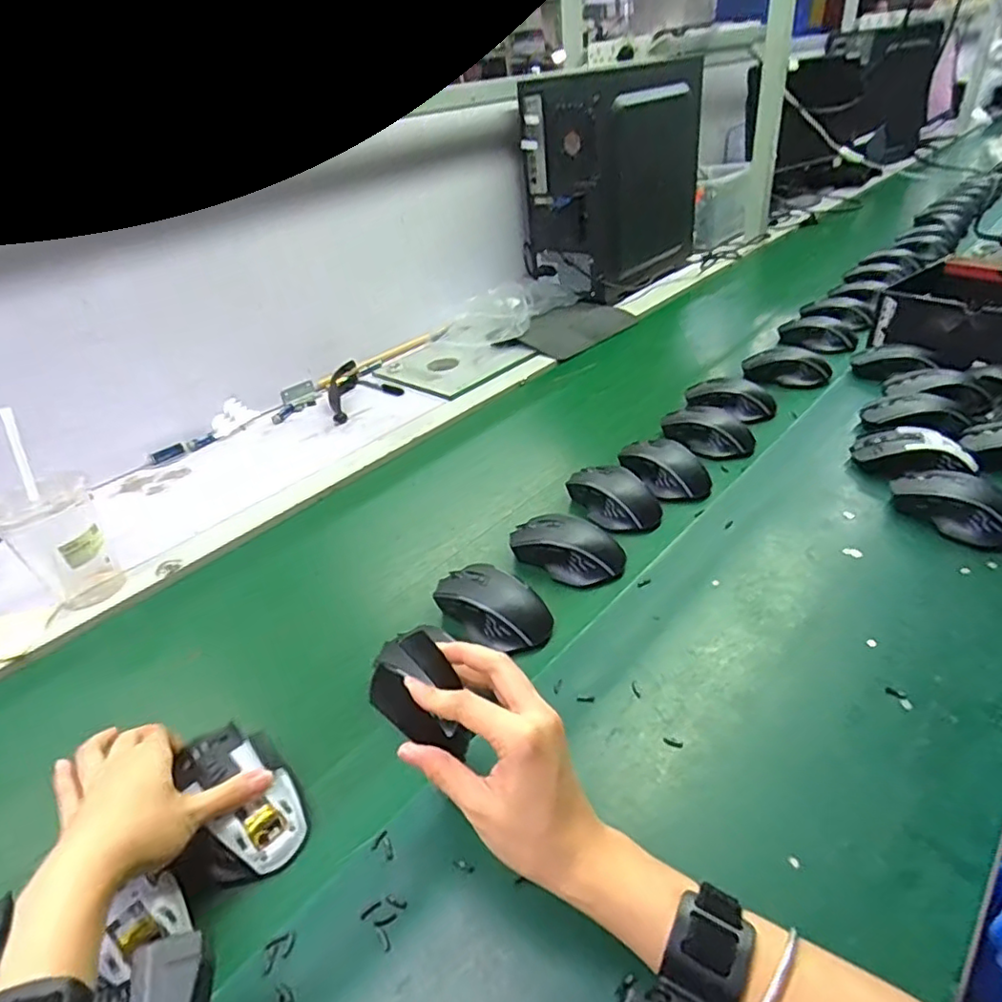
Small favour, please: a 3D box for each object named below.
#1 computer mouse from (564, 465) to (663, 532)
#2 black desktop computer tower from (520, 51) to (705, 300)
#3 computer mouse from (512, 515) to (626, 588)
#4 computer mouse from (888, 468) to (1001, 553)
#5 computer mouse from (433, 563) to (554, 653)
[{"bbox_3d":[0.125,-0.007,0.678,0.067,0.036,0.111,-22,38,-21],"label":"computer mouse"},{"bbox_3d":[0.226,-0.648,1.225,0.216,0.350,0.340,19,43,31],"label":"black desktop computer tower"},{"bbox_3d":[0.064,0.043,0.614,0.117,0.035,0.058,19,43,32],"label":"computer mouse"},{"bbox_3d":[0.440,0.004,0.588,0.059,0.038,0.120,-22,38,-21],"label":"computer mouse"},{"bbox_3d":[-0.008,0.091,0.558,0.118,0.035,0.065,20,43,32],"label":"computer mouse"}]

